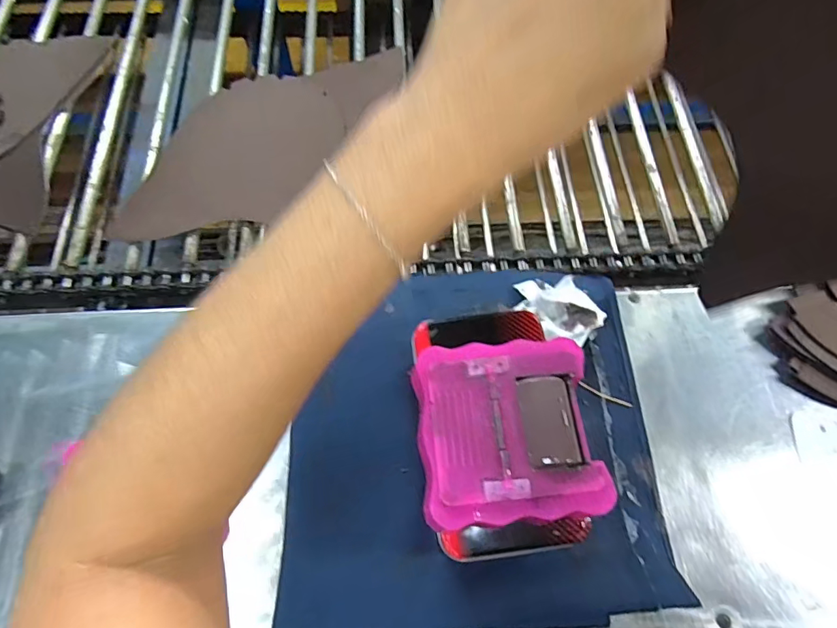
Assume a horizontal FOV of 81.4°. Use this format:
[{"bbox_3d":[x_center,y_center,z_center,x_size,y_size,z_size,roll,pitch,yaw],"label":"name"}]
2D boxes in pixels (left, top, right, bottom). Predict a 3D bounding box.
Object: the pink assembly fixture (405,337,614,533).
[{"bbox_3d":[0.054,0.069,0.295,0.105,0.009,0.105,-5,66,-3],"label":"pink assembly fixture"}]

